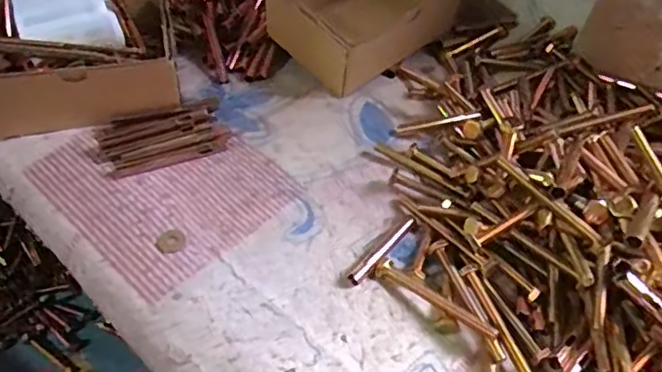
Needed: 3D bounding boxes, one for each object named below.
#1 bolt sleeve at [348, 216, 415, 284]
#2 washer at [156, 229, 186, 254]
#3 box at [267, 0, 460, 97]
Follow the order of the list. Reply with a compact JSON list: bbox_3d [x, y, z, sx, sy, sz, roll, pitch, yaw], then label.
[{"bbox_3d":[0.045,0.054,0.475,0.013,0.010,0.083,33,53,25],"label":"bolt sleeve"},{"bbox_3d":[-0.132,0.046,0.469,0.023,0.005,0.020,-26,53,-25],"label":"washer"},{"bbox_3d":[0.039,-0.193,0.624,0.176,0.101,0.125,-29,55,-28],"label":"box"}]

